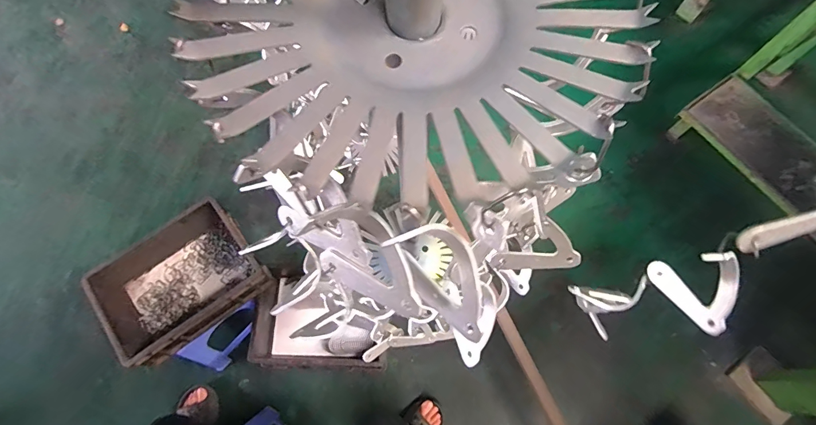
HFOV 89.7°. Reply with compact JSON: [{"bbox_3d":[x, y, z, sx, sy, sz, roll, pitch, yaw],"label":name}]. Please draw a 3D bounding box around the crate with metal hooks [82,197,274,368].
[{"bbox_3d":[-0.559,0.171,0.992,0.352,0.138,0.261,-37,73,-11],"label":"crate with metal hooks"}]

